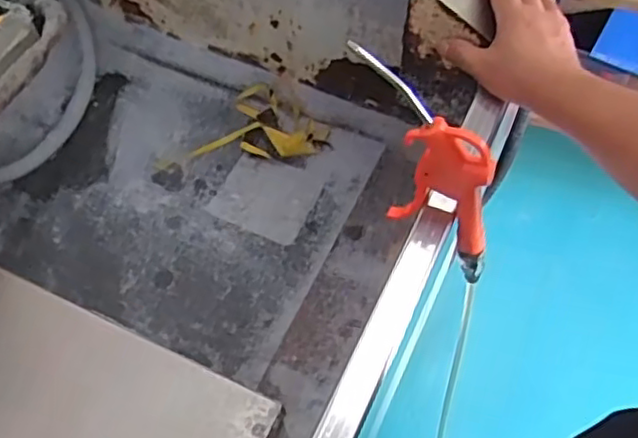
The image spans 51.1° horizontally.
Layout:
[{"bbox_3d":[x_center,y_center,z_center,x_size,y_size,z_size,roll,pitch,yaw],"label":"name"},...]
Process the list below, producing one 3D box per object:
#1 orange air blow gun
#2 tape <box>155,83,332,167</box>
[{"bbox_3d":[0.093,-0.030,0.524,0.088,0.254,0.028,17,58,39],"label":"orange air blow gun"},{"bbox_3d":[-0.114,-0.145,1.012,0.241,0.027,0.119,-6,60,-2],"label":"tape"}]

